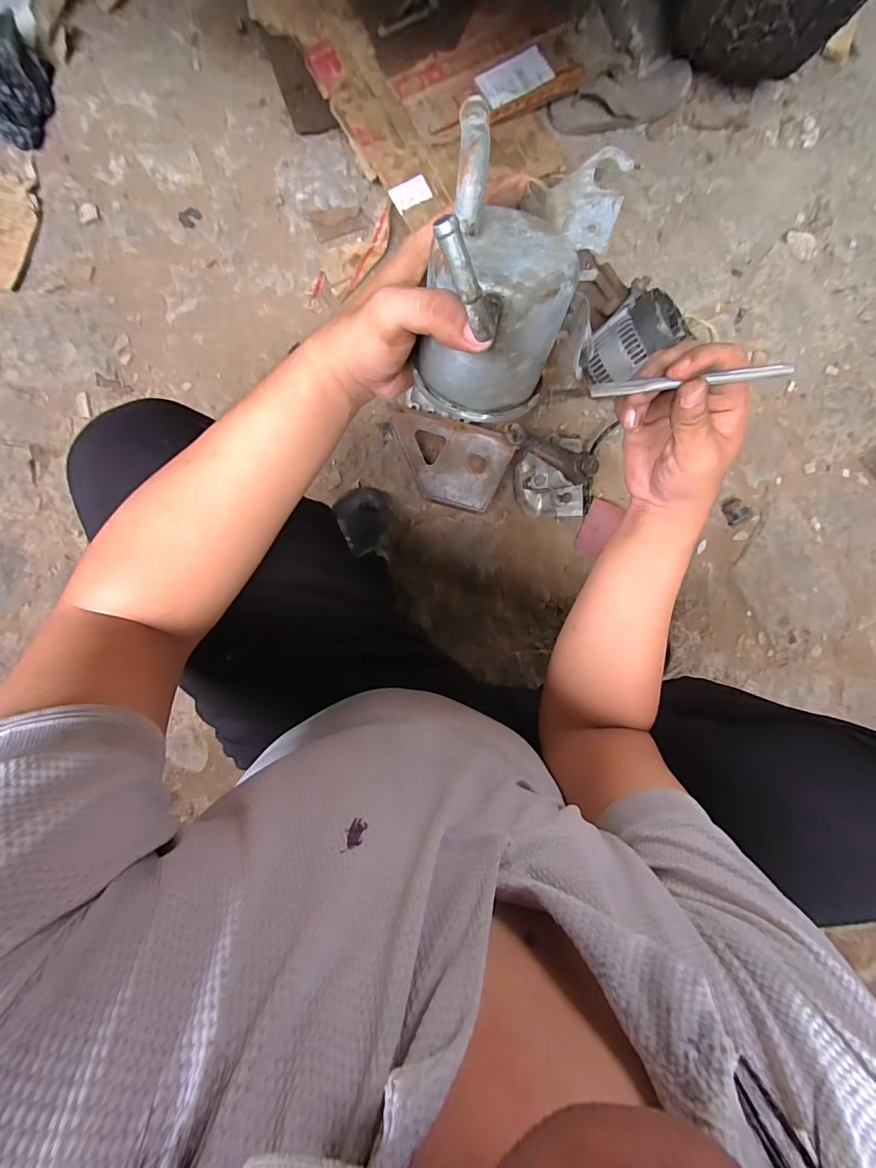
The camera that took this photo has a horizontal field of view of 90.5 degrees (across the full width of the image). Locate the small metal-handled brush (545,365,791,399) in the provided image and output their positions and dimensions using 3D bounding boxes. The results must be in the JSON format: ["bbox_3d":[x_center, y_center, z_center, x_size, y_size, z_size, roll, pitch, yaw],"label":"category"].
[{"bbox_3d":[0.158,-0.136,0.293,0.163,0.008,0.010,-6,96,0],"label":"small metal-handled brush"}]

